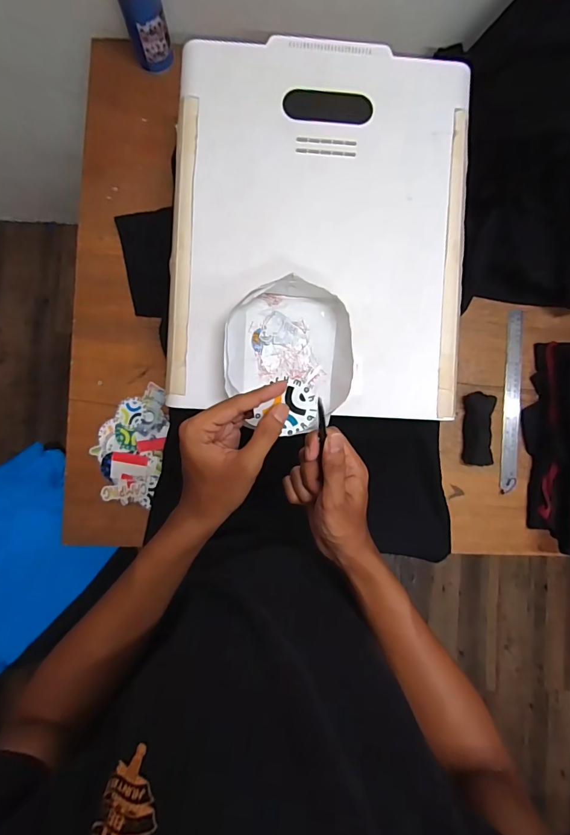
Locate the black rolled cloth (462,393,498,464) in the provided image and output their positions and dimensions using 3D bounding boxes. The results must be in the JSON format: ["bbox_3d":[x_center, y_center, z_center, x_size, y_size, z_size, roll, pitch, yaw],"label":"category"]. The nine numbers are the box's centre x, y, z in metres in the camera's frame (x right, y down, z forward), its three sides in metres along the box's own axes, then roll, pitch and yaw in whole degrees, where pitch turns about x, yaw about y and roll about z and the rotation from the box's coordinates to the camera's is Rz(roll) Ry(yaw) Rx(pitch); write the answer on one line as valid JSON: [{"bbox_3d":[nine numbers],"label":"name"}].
[{"bbox_3d":[0.342,0.020,0.705,0.045,0.028,0.124,2,88,-3],"label":"black rolled cloth"}]

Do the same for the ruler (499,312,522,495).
[{"bbox_3d":[0.409,-0.031,0.724,0.033,0.006,0.323,6,87,1],"label":"ruler"}]

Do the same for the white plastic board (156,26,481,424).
[{"bbox_3d":[0.050,-0.257,0.551,0.397,0.029,0.495,3,86,-2],"label":"white plastic board"}]

